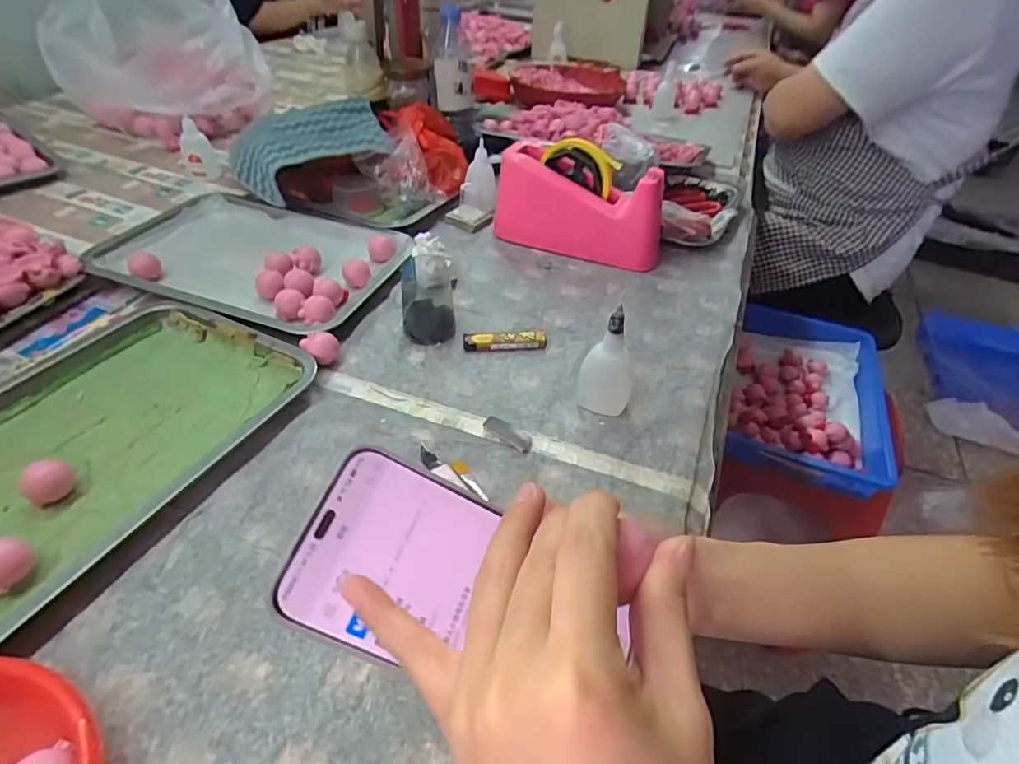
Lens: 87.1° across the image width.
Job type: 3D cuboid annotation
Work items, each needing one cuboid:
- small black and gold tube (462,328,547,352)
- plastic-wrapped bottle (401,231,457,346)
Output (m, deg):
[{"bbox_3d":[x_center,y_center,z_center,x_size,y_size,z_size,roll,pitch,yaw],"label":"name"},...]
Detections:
[{"bbox_3d":[-0.005,-0.040,0.515,0.078,0.017,0.016,-2,43,-5],"label":"small black and gold tube"},{"bbox_3d":[-0.081,-0.100,0.548,0.051,0.050,0.134,-1,43,-4],"label":"plastic-wrapped bottle"}]

